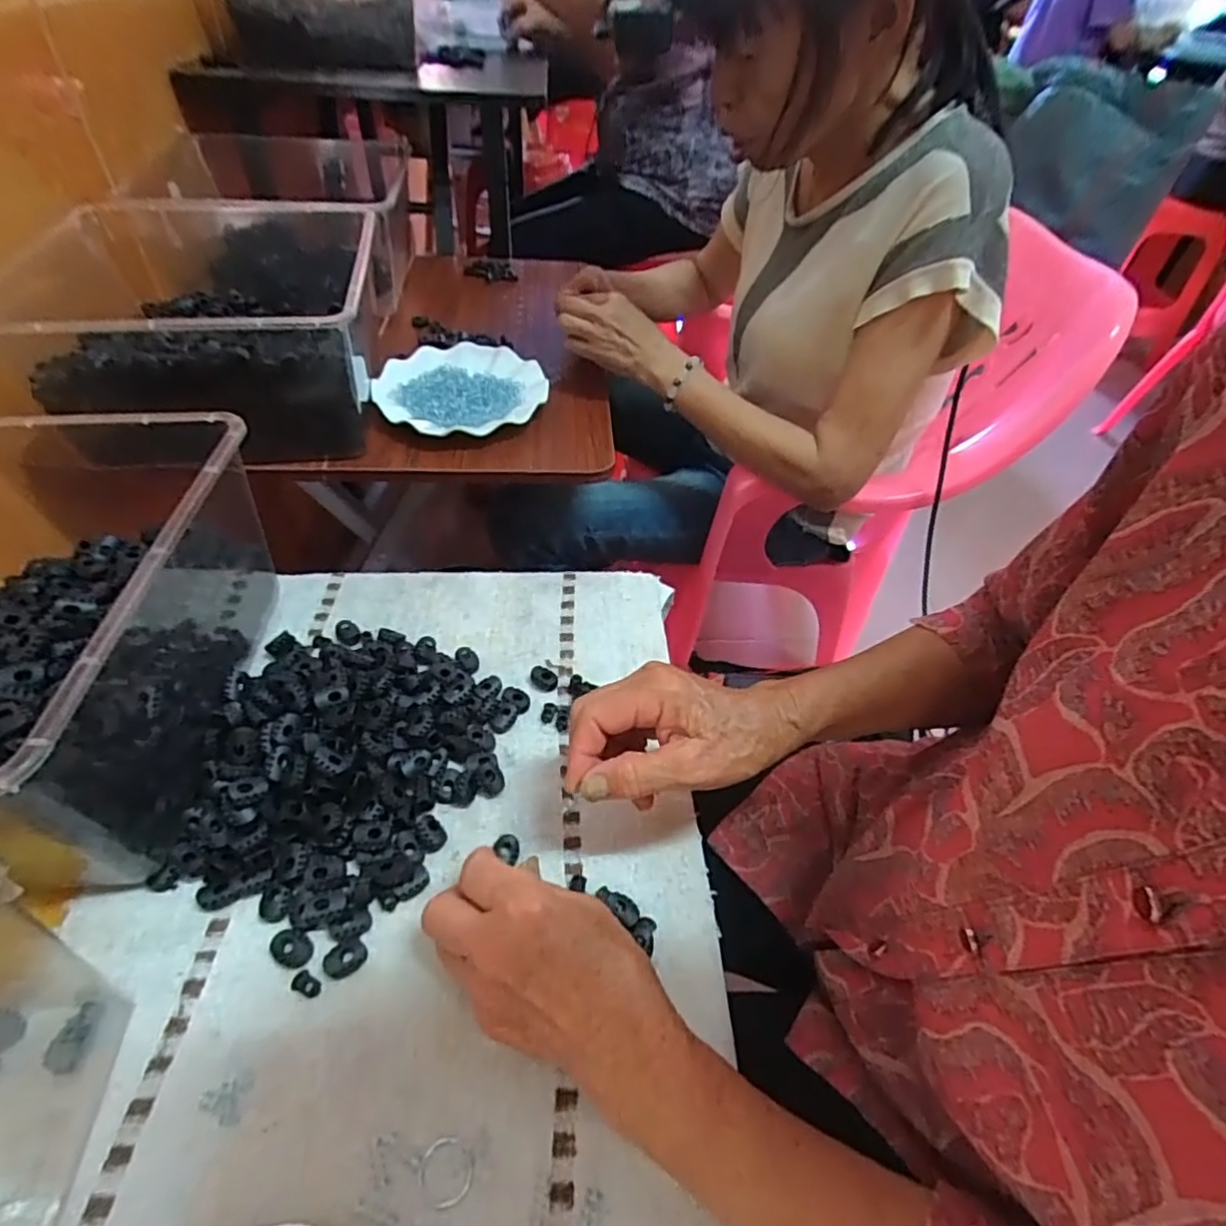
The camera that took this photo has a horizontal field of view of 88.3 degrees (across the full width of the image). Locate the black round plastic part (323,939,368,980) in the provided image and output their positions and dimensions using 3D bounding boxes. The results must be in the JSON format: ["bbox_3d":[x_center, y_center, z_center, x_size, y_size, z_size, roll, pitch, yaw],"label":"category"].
[{"bbox_3d":[-0.148,0.192,0.350,0.023,0.005,0.017,-21,53,-23],"label":"black round plastic part"}]

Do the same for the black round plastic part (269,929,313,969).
[{"bbox_3d":[-0.178,0.185,0.349,0.023,0.004,0.017,17,48,10],"label":"black round plastic part"}]

